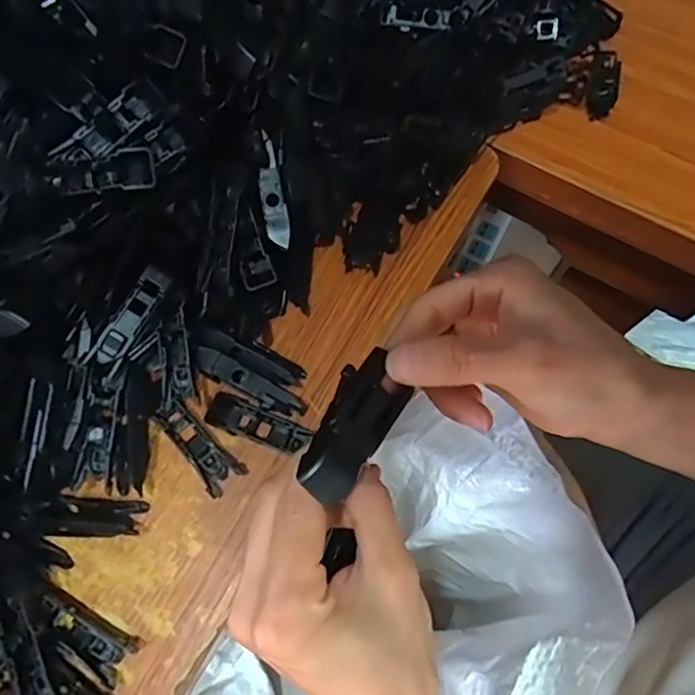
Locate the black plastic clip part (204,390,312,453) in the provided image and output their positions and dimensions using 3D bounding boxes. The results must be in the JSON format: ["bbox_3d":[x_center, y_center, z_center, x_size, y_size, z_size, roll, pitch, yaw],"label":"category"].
[{"bbox_3d":[-0.050,0.041,0.319,0.058,0.010,0.019,22,70,6],"label":"black plastic clip part"}]

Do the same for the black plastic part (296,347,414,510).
[{"bbox_3d":[0.004,0.028,0.224,0.026,0.012,0.063,25,58,7],"label":"black plastic part"}]

